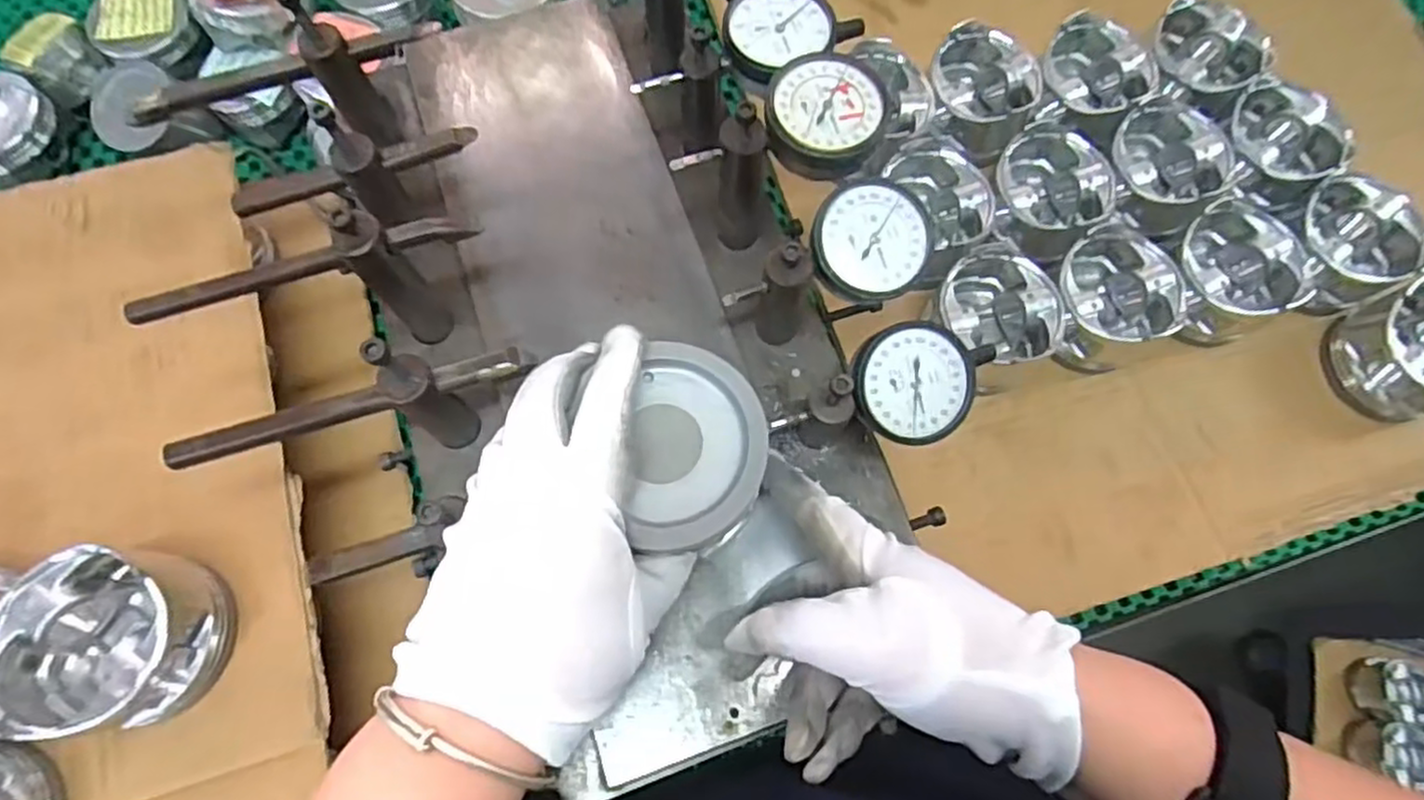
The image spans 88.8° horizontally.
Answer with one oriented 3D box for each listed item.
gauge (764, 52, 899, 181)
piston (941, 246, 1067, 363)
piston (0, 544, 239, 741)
[{"bbox_3d":[0.053,-0.130,0.336,0.055,0.019,0.053,0,72,-1],"label":"gauge"},{"bbox_3d":[0.194,-0.062,0.515,0.082,0.066,0.070,0,72,-1],"label":"piston"},{"bbox_3d":[-0.292,0.118,0.357,0.078,0.056,0.081,0,72,-1],"label":"piston"}]

